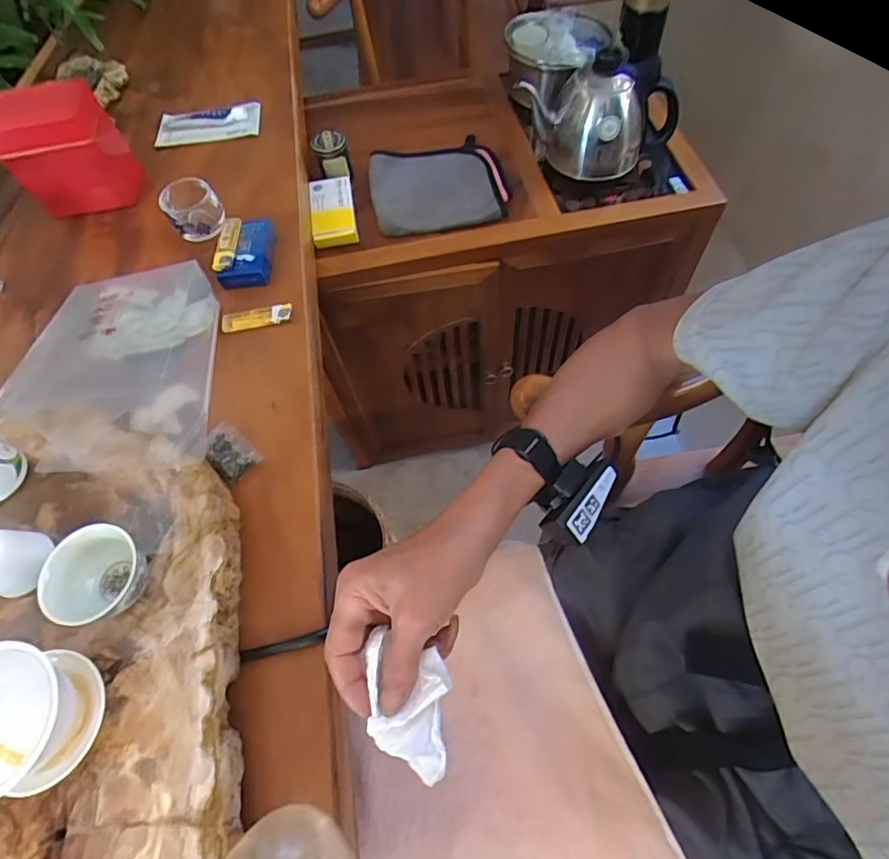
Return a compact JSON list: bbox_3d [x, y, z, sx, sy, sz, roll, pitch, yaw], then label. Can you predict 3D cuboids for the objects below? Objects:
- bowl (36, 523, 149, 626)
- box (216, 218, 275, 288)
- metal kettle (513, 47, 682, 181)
[{"bbox_3d":[-0.260,0.114,0.417,0.061,0.052,0.071,6,62,6],"label":"bowl"},{"bbox_3d":[-0.239,-0.216,0.653,0.058,0.025,0.094,-6,62,0],"label":"box"},{"bbox_3d":[0.230,-0.474,0.807,0.232,0.129,0.135,6,62,6],"label":"metal kettle"}]

